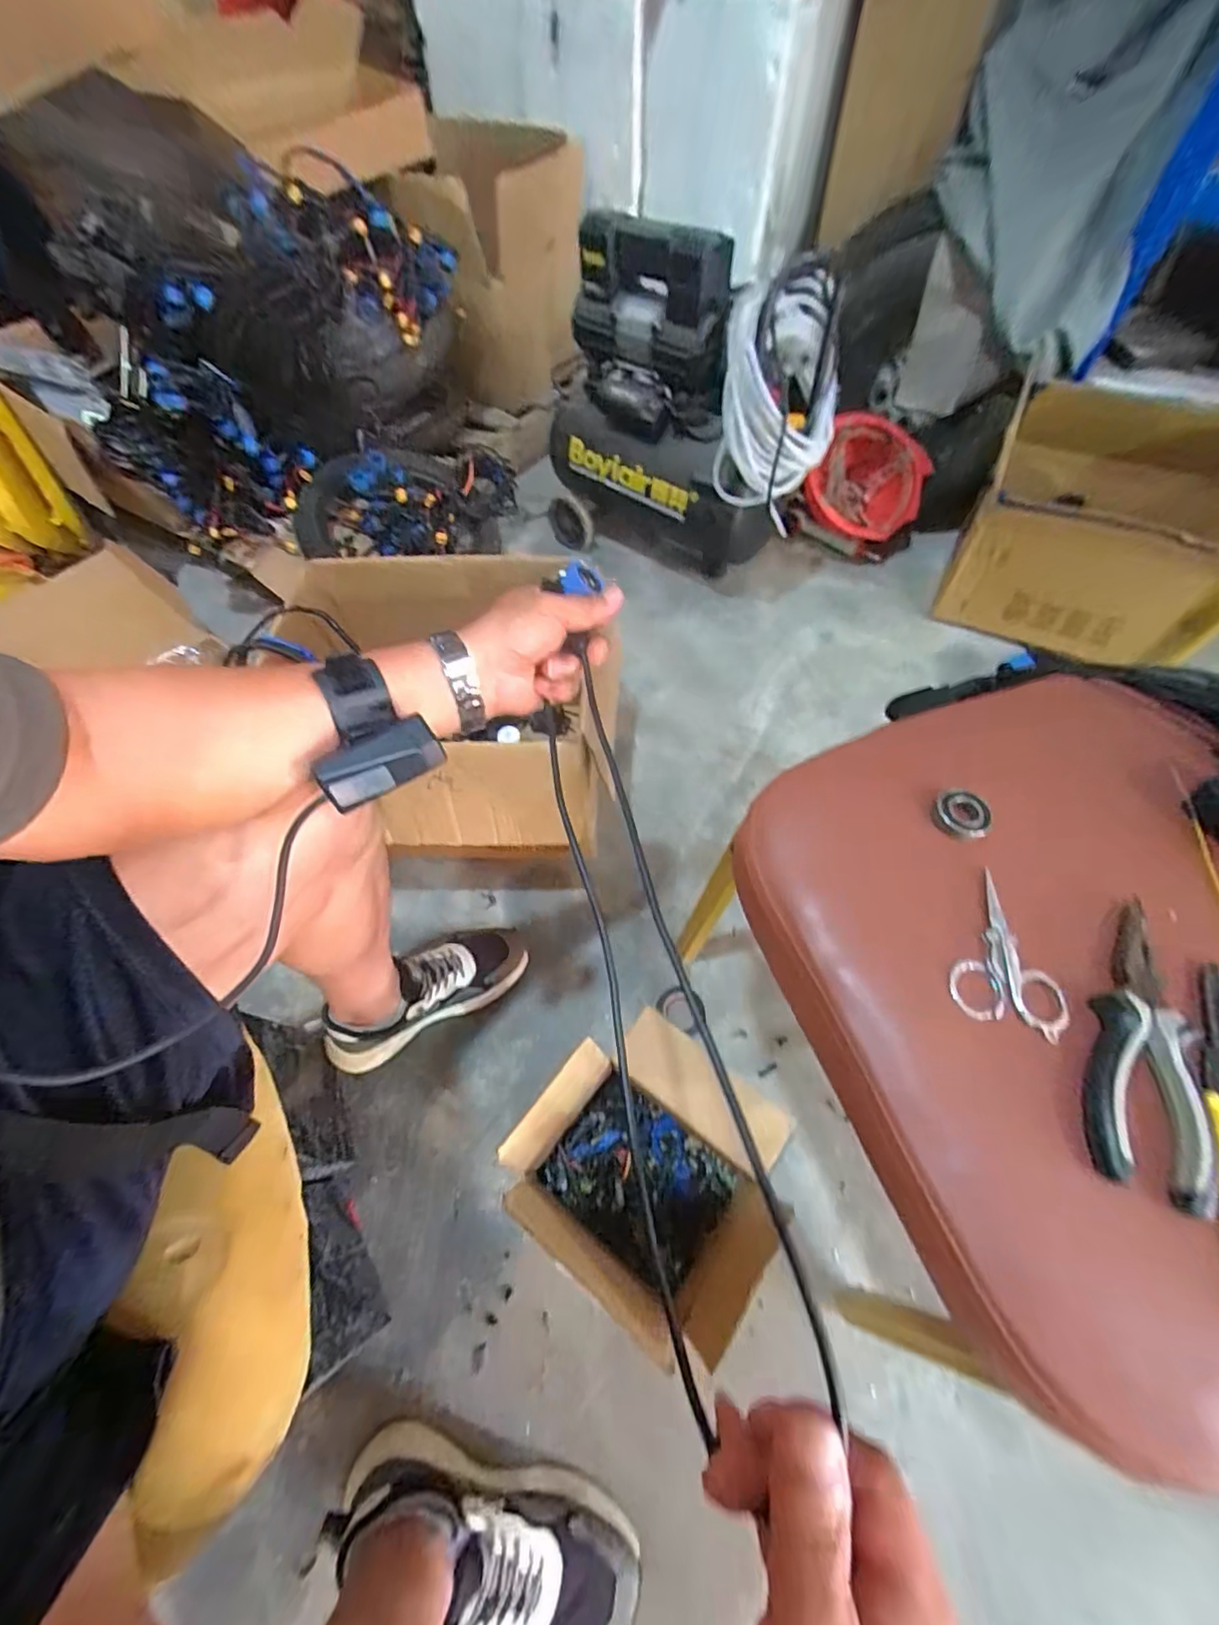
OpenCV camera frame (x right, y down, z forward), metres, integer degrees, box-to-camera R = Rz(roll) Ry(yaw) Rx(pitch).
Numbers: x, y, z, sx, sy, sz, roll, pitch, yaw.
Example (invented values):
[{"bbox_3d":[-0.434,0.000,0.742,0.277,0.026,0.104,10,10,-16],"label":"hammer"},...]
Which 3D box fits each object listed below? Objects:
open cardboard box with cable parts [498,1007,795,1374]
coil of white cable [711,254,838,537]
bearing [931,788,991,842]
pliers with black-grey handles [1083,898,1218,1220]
[{"bbox_3d":[0.044,0.364,0.589,0.230,0.154,0.230,39,69,22],"label":"open cardboard box with cable parts"},{"bbox_3d":[0.277,-0.675,0.898,0.182,0.265,0.308,13,61,10],"label":"coil of white cable"},{"bbox_3d":[0.225,0.002,0.360,0.031,0.011,0.031,15,62,11],"label":"bearing"},{"bbox_3d":[0.275,0.114,0.290,0.044,0.017,0.150,18,62,12],"label":"pliers with black-grey handles"}]

